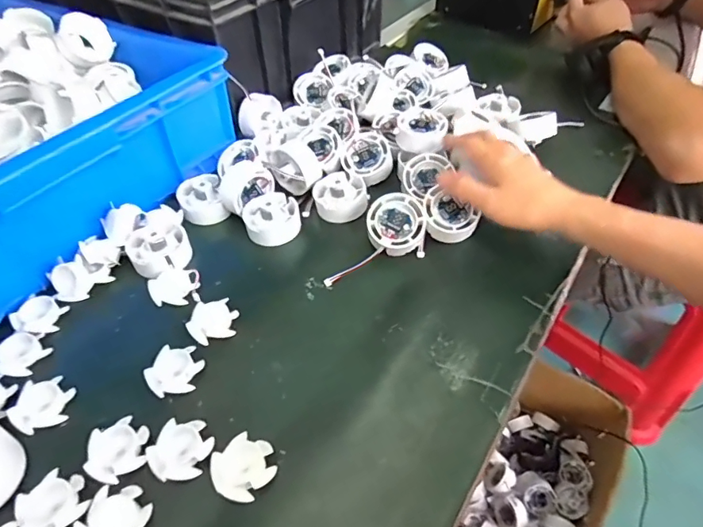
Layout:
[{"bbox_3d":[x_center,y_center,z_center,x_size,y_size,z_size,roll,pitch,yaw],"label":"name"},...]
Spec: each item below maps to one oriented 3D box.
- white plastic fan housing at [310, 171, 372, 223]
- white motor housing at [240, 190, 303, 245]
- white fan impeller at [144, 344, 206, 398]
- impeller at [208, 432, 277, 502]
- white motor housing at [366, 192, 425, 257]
[{"bbox_3d":[-0.011,-0.072,0.488,0.053,0.029,0.051,-1,46,1],"label":"white plastic fan housing"},{"bbox_3d":[-0.079,-0.047,0.474,0.055,0.027,0.052,-1,46,1],"label":"white motor housing"},{"bbox_3d":[-0.137,0.082,0.361,0.037,0.015,0.037,1,46,2],"label":"white fan impeller"},{"bbox_3d":[-0.071,0.134,0.310,0.037,0.008,0.040,-1,46,1],"label":"impeller"},{"bbox_3d":[0.041,-0.037,0.447,0.054,0.024,0.056,2,76,-8],"label":"white motor housing"}]

